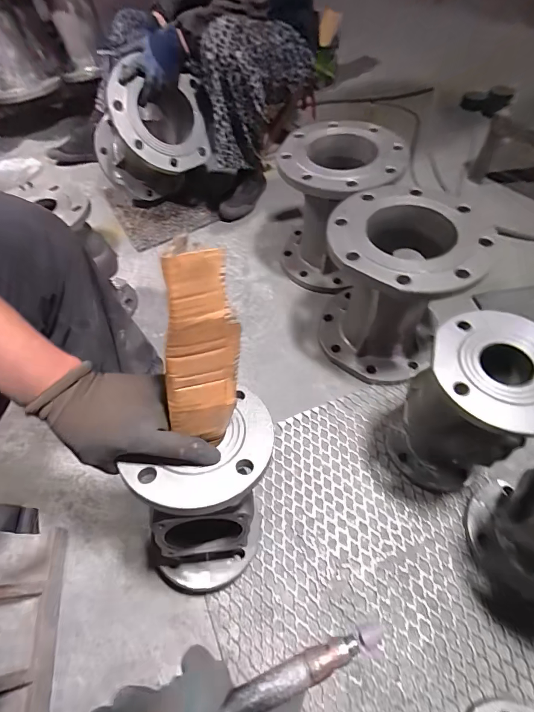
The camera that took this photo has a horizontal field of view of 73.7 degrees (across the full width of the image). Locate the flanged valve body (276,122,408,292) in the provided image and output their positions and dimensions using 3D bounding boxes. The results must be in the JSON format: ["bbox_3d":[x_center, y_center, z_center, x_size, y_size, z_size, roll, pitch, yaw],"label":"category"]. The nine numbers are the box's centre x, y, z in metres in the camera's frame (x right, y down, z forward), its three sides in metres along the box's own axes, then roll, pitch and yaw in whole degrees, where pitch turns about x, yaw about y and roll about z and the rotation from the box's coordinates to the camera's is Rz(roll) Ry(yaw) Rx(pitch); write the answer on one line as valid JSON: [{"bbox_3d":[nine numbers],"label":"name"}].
[{"bbox_3d":[0.160,-0.352,0.886,0.275,0.316,0.255,31,64,22],"label":"flanged valve body"}]

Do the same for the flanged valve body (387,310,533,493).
[{"bbox_3d":[0.309,0.090,0.569,0.167,0.307,0.166,-2,57,3],"label":"flanged valve body"}]

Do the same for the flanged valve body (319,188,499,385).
[{"bbox_3d":[0.249,-0.136,0.727,0.264,0.300,0.279,9,58,10],"label":"flanged valve body"}]

